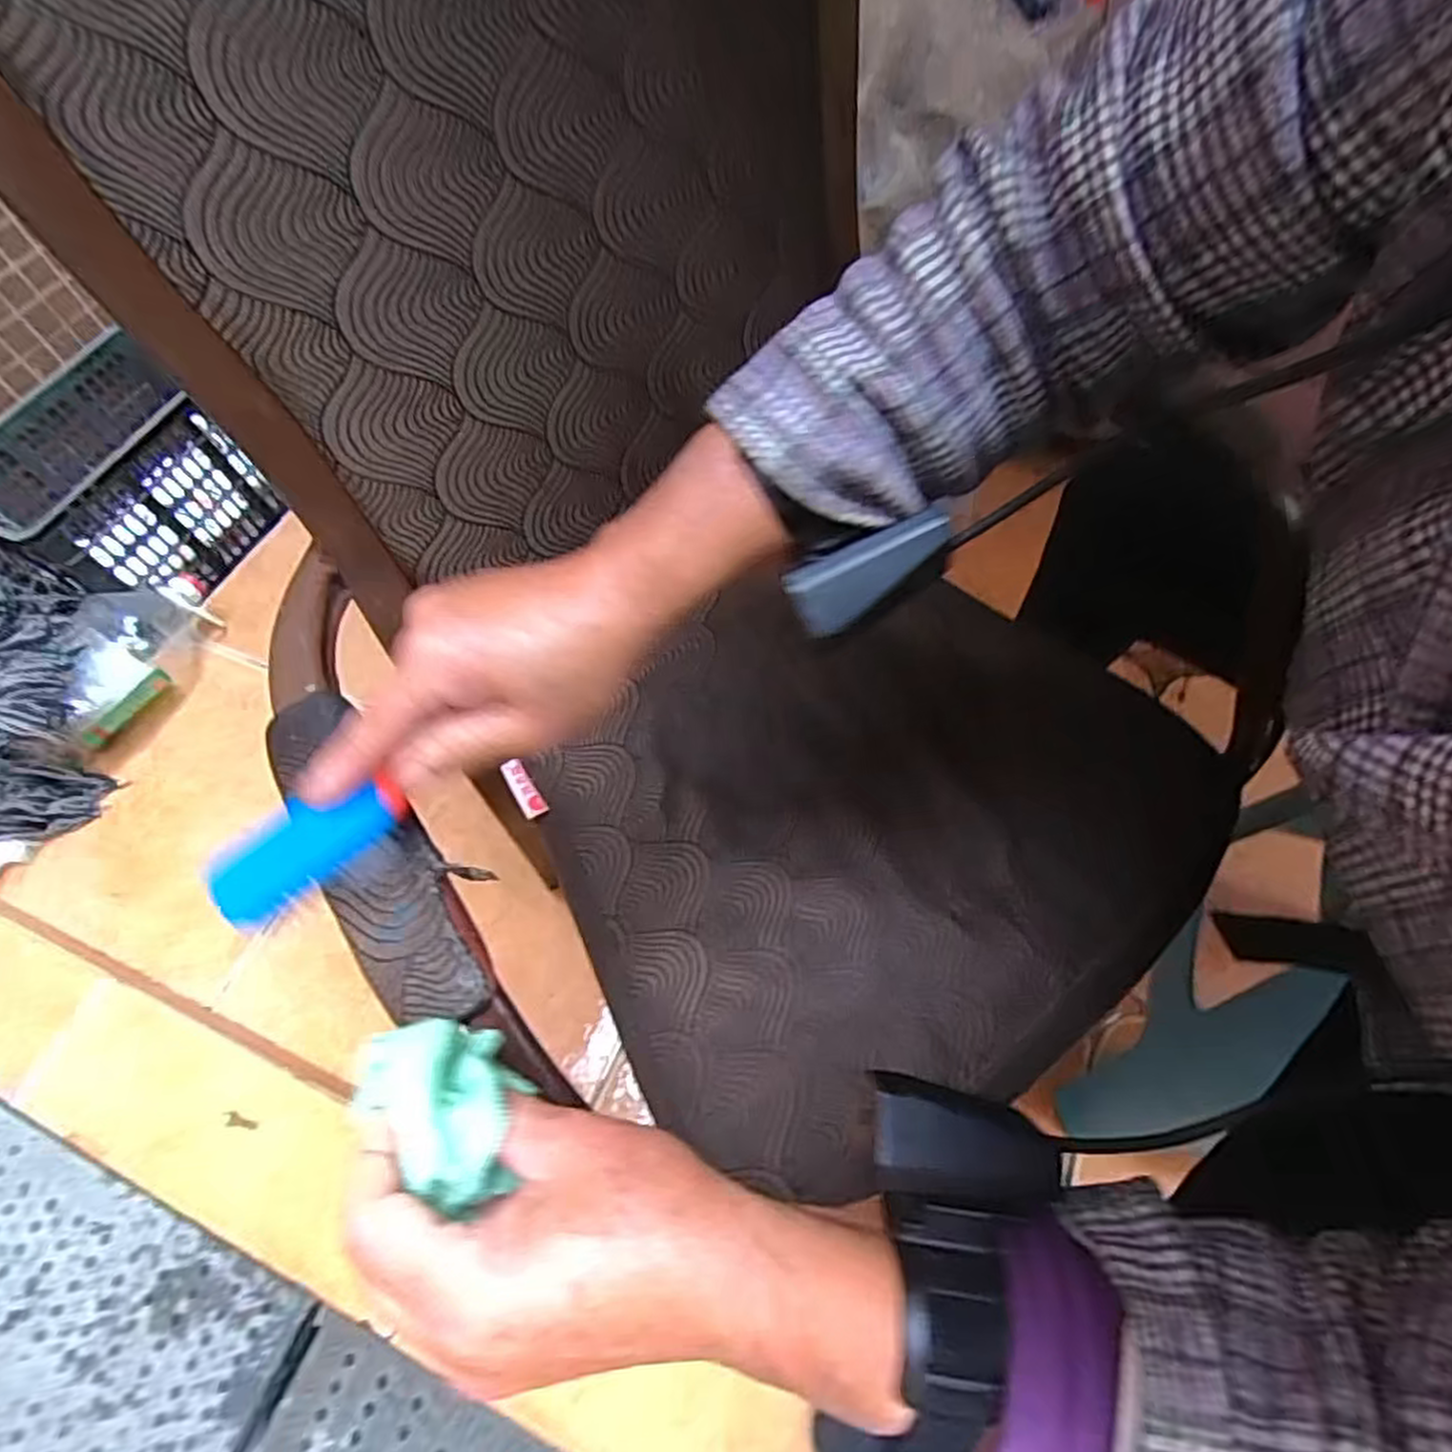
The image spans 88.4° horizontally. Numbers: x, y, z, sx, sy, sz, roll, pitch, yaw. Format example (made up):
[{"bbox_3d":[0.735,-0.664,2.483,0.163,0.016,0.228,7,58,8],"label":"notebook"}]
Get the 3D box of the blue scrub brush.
[{"bbox_3d":[-0.172,0.049,0.312,0.078,0.022,0.025,-31,64,-10],"label":"blue scrub brush"}]

